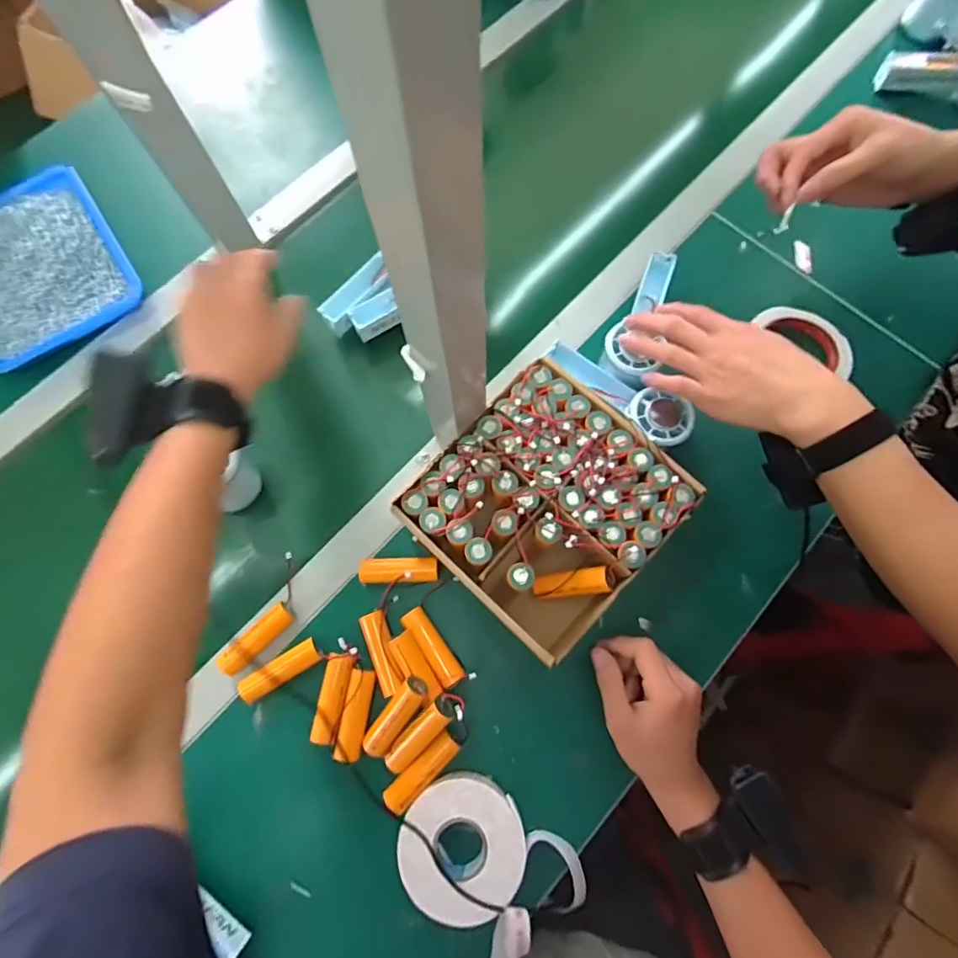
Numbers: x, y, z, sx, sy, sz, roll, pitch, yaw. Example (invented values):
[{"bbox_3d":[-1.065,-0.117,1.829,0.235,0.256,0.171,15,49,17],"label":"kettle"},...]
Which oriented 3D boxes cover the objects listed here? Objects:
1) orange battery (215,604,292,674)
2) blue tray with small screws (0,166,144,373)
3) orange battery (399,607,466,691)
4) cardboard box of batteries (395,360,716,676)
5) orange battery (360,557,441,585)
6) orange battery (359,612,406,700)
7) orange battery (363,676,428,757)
[{"bbox_3d":[-0.191,0.139,0.427,0.019,0.022,0.067,40,63,11],"label":"orange battery"},{"bbox_3d":[-0.486,-0.233,0.543,0.176,0.021,0.220,-35,77,-9],"label":"blue tray with small screws"},{"bbox_3d":[-0.040,0.147,0.433,0.021,0.017,0.073,-34,77,-9],"label":"orange battery"},{"bbox_3d":[0.057,0.026,0.439,0.178,0.079,0.187,43,78,11],"label":"cardboard box of batteries"},{"bbox_3d":[-0.073,0.085,0.455,0.071,0.024,0.021,-2,74,0],"label":"orange battery"},{"bbox_3d":[-0.084,0.151,0.430,0.023,0.018,0.069,-21,75,-6],"label":"orange battery"},{"bbox_3d":[-0.069,0.195,0.405,0.022,0.015,0.074,37,98,10],"label":"orange battery"}]

